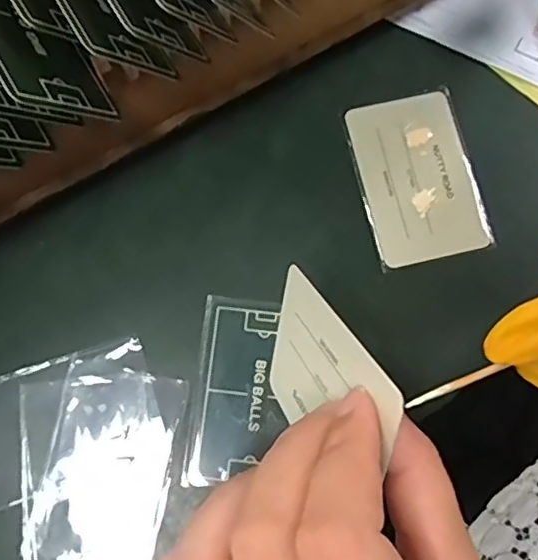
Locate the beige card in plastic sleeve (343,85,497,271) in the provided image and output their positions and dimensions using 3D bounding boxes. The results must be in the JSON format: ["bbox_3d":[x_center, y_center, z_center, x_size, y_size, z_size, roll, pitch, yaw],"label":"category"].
[{"bbox_3d":[0.074,-0.052,0.302,0.058,0.004,0.085,-13,80,-3],"label":"beige card in plastic sleeve"}]

